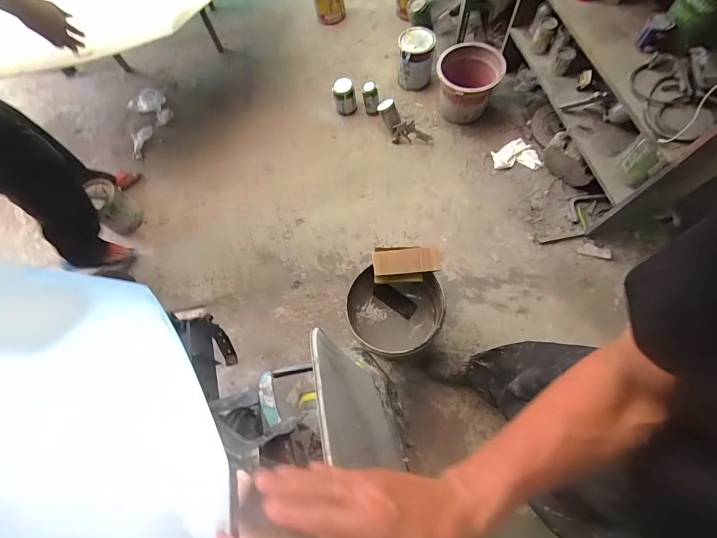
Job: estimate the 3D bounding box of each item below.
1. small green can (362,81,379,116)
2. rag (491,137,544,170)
[{"bbox_3d":[0.061,-0.849,1.754,0.077,0.168,0.076,-1,68,3],"label":"small green can"},{"bbox_3d":[0.715,-0.526,1.593,0.215,0.042,0.147,2,68,4],"label":"rag"}]

